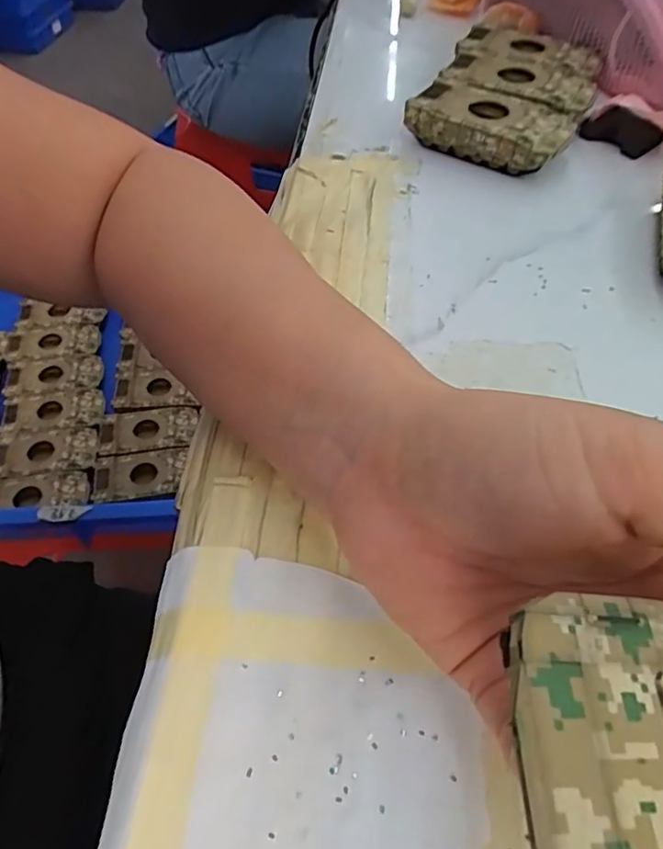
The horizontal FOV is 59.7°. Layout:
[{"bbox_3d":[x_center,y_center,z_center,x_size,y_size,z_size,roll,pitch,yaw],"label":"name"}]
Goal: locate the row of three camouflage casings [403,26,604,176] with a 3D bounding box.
[{"bbox_3d":[0.120,-0.220,0.385,0.097,0.029,0.158,20,55,16],"label":"row of three camouflage casings"}]

